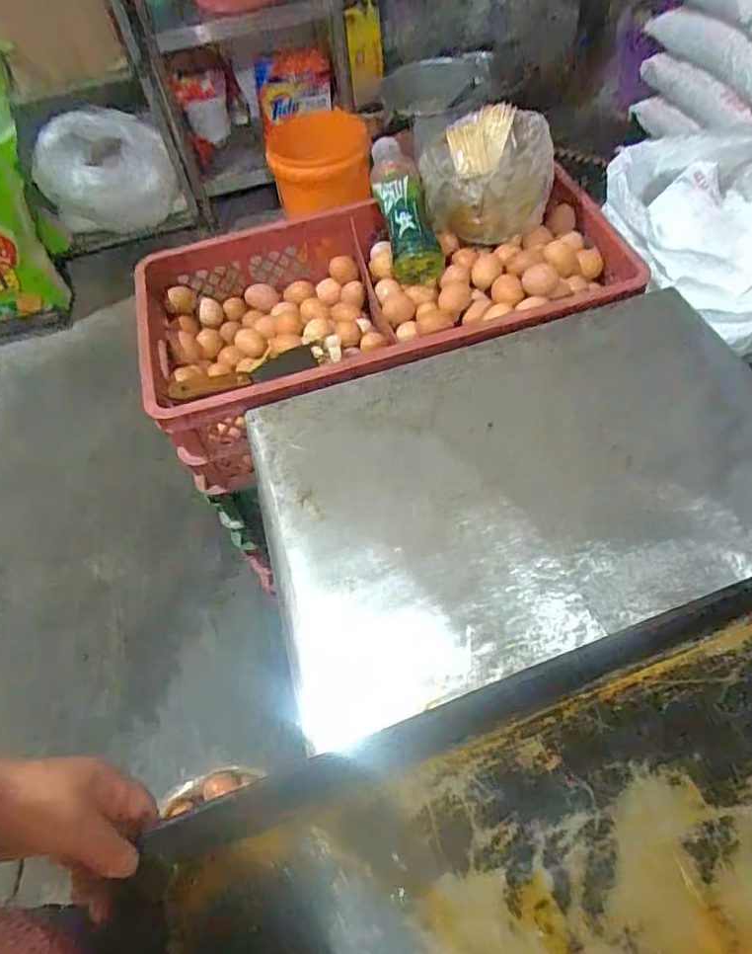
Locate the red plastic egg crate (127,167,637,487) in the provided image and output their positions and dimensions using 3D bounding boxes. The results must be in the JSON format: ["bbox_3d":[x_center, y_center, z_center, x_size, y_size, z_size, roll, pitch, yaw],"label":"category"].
[{"bbox_3d":[0.027,-0.250,0.886,0.701,0.162,0.378,-18,56,-5],"label":"red plastic egg crate"}]

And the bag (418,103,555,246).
[{"bbox_3d":[0.155,-0.442,0.863,0.183,0.107,0.183,-9,53,-2],"label":"bag"}]

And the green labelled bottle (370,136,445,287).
[{"bbox_3d":[0.038,-0.399,0.866,0.071,0.067,0.247,-14,76,-5],"label":"green labelled bottle"}]

